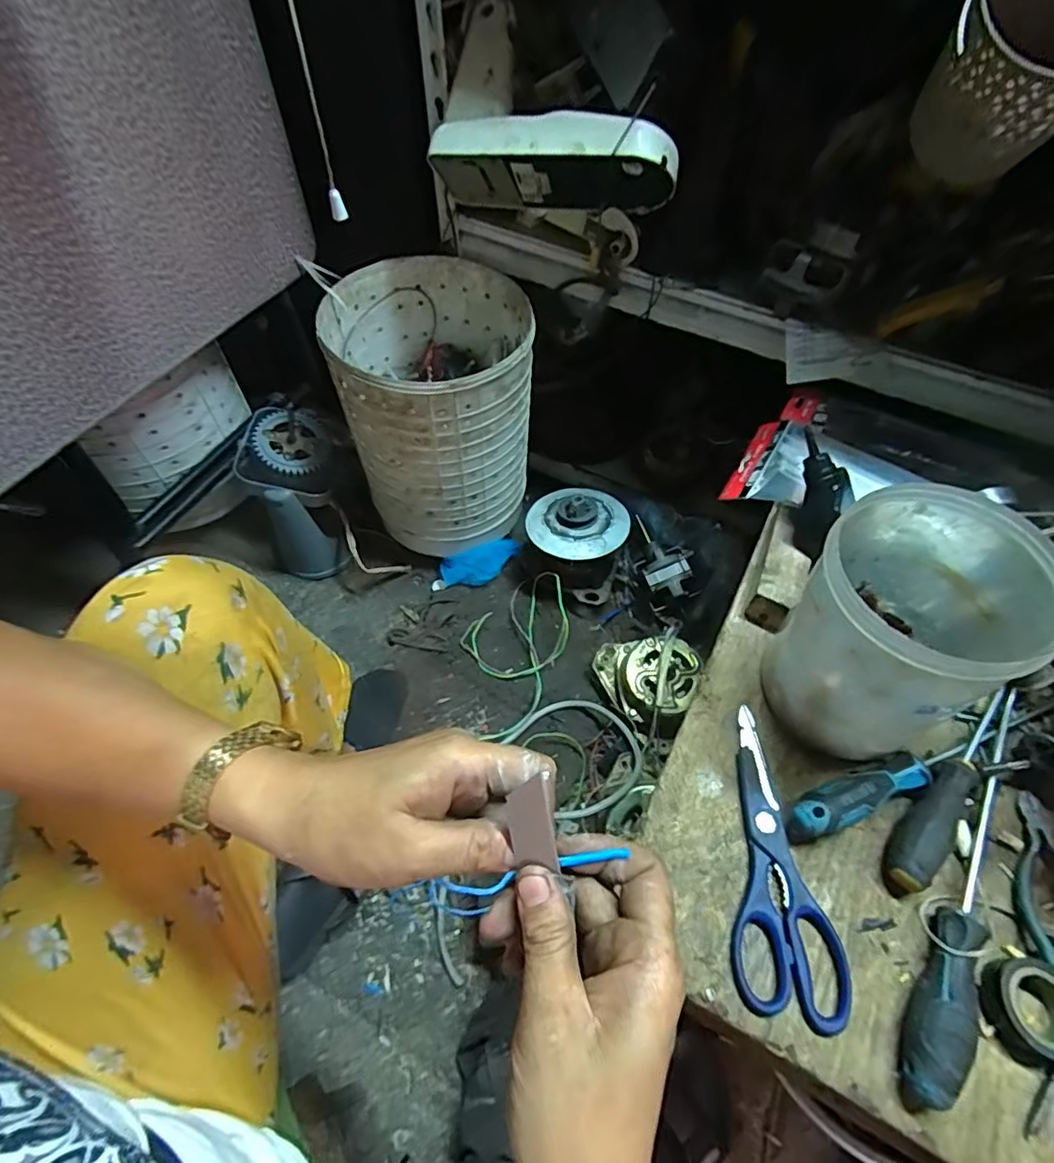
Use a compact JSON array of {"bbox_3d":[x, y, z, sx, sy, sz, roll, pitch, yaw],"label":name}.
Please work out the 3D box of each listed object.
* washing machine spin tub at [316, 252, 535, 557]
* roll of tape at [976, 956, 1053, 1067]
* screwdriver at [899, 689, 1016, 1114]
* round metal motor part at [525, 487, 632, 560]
[{"bbox_3d":[-0.124,-0.234,0.833,0.246,0.329,0.252,0,56,0],"label":"washing machine spin tub"},{"bbox_3d":[0.325,0.269,0.363,0.061,0.020,0.053,-12,57,-9],"label":"roll of tape"},{"bbox_3d":[0.310,0.199,0.408,0.029,0.034,0.302,28,60,17],"label":"screwdriver"},{"bbox_3d":[0.077,-0.096,0.857,0.148,0.043,0.136,0,56,0],"label":"round metal motor part"}]

